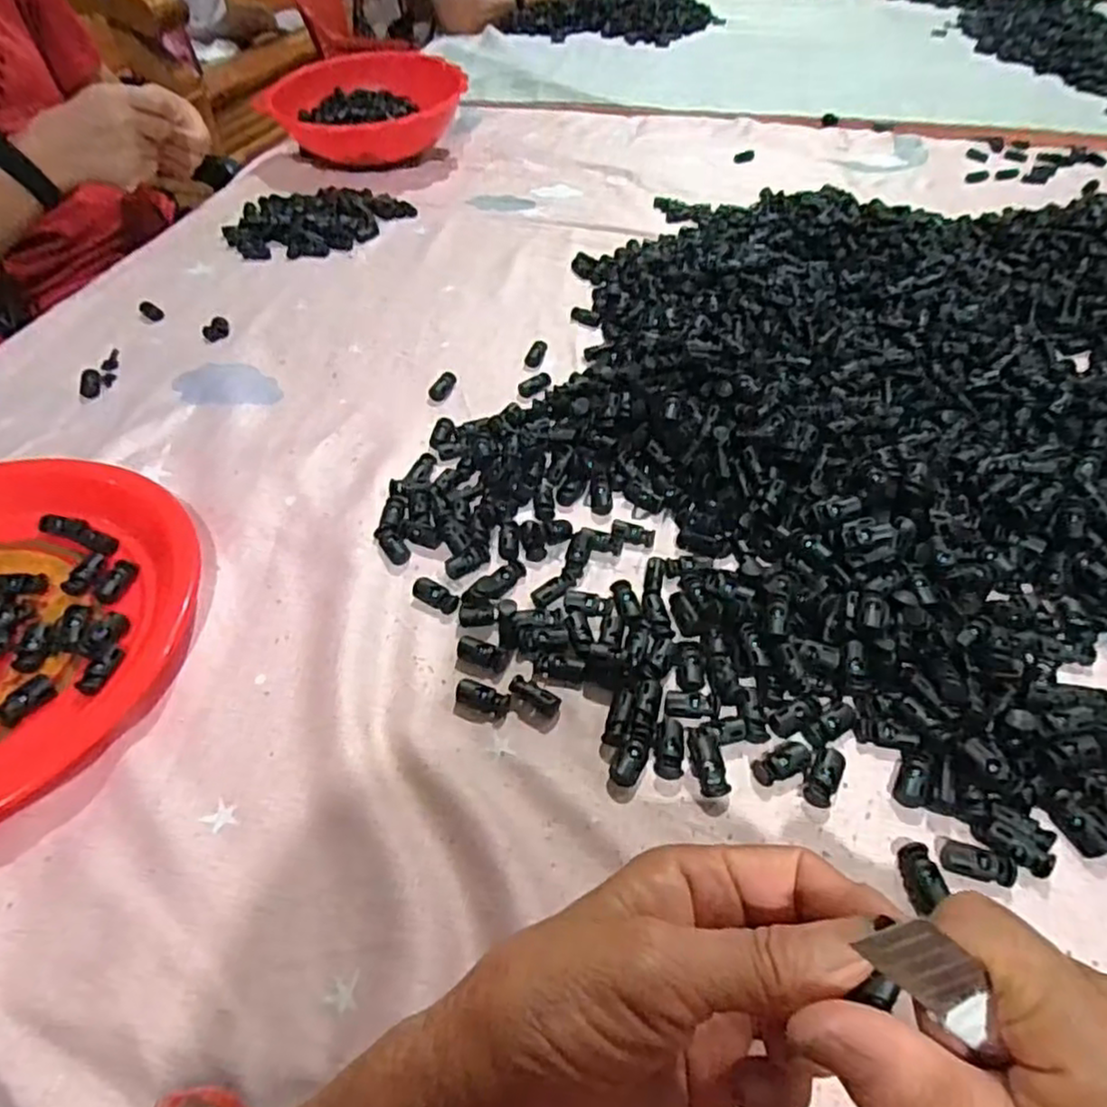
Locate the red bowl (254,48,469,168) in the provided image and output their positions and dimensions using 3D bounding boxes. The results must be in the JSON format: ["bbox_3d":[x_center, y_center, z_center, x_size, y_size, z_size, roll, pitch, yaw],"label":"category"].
[{"bbox_3d":[-0.233,-0.571,0.898,0.201,0.078,0.197,20,50,18],"label":"red bowl"}]

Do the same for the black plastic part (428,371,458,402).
[{"bbox_3d":[-0.086,-0.132,0.552,0.013,0.007,0.032,15,49,14],"label":"black plastic part"}]

